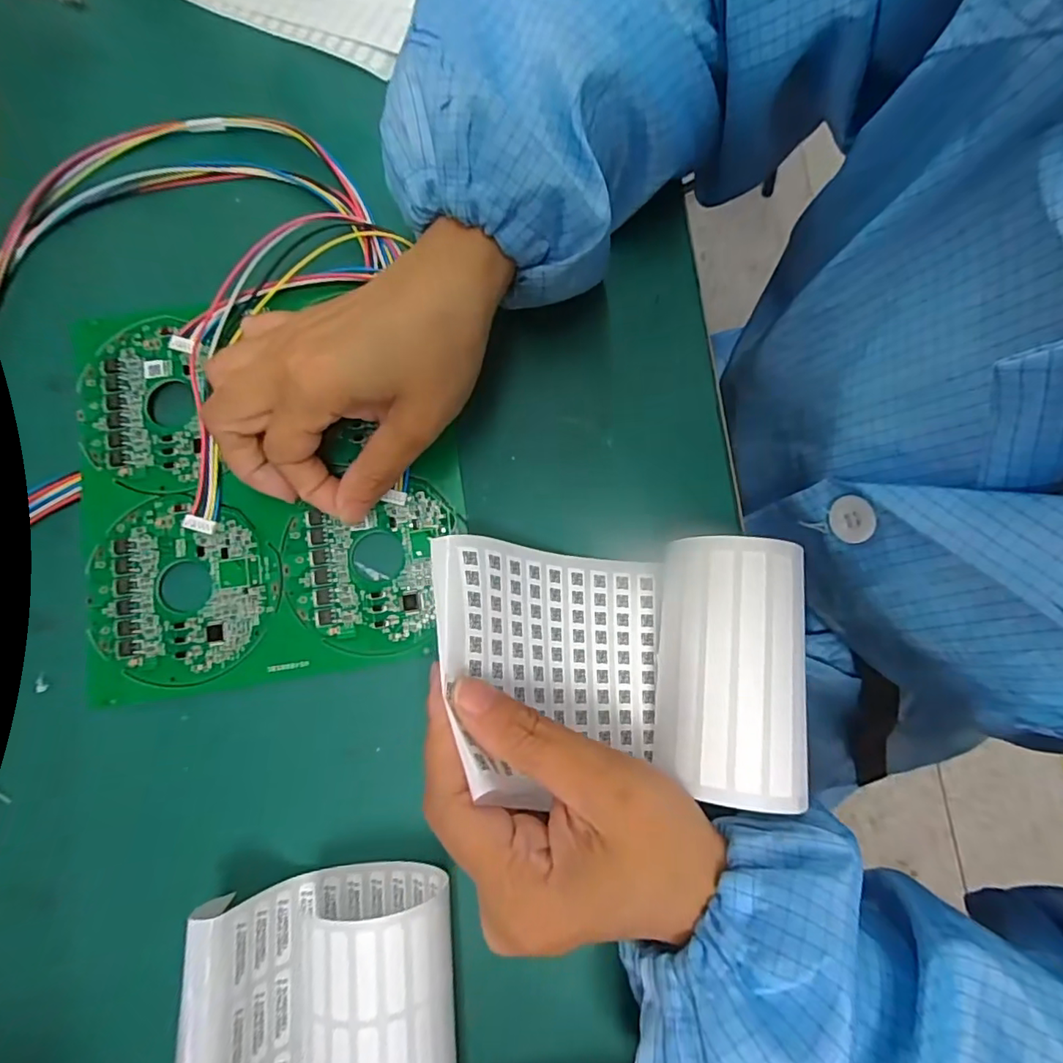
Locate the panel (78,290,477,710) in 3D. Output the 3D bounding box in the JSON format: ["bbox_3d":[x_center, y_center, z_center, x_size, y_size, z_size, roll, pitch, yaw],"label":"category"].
[{"bbox_3d":[-0.117,-0.024,0.248,0.165,0.011,0.173,-9,80,-1],"label":"panel"}]

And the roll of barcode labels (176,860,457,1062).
[{"bbox_3d":[-0.070,0.172,0.193,0.087,0.048,0.084,-3,80,0],"label":"roll of barcode labels"}]

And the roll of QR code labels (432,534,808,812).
[{"bbox_3d":[0.032,0.044,0.204,0.128,0.071,0.088,2,80,1],"label":"roll of QR code labels"}]

